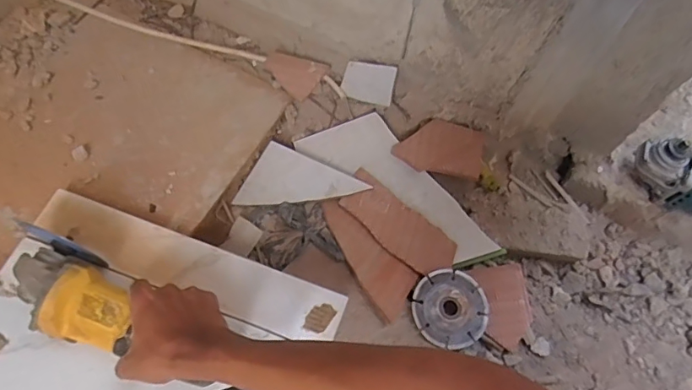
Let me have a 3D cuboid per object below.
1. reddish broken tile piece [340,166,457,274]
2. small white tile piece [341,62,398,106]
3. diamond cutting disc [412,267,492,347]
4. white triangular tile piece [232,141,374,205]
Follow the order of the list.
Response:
[{"bbox_3d":[0.069,0.040,0.677,0.175,0.008,0.065,40,85,19],"label":"reddish broken tile piece"},{"bbox_3d":[0.033,-0.168,0.736,0.092,0.058,0.010,23,38,34],"label":"small white tile piece"},{"bbox_3d":[0.134,0.142,0.626,0.097,0.008,0.091,3,70,-7],"label":"diamond cutting disc"},{"bbox_3d":[-0.066,-0.005,0.700,0.158,0.010,0.100,25,85,16],"label":"white triangular tile piece"}]

